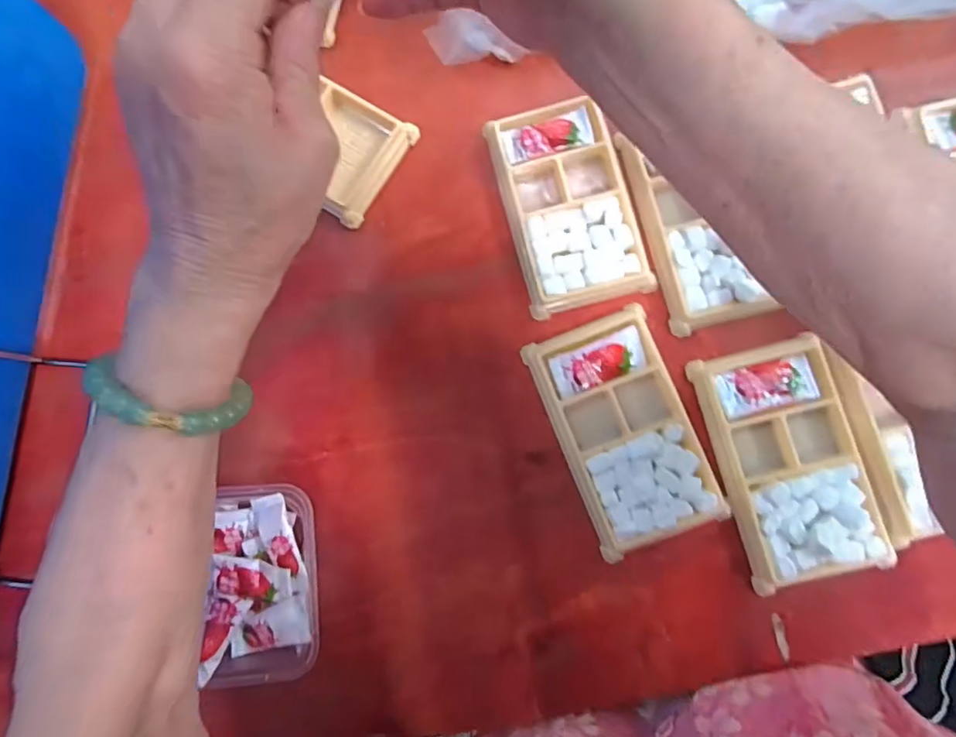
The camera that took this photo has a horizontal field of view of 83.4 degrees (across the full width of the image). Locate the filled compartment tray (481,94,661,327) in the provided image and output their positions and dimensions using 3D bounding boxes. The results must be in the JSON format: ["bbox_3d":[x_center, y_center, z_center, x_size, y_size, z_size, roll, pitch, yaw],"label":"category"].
[{"bbox_3d":[0.059,-0.106,0.345,0.079,0.010,0.131,-14,82,5],"label":"filled compartment tray"}]

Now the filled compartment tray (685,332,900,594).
[{"bbox_3d":[0.183,0.054,0.313,0.074,0.016,0.136,-15,82,5],"label":"filled compartment tray"}]

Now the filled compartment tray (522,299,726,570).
[{"bbox_3d":[0.089,0.035,0.325,0.076,0.013,0.134,-21,82,4],"label":"filled compartment tray"}]

